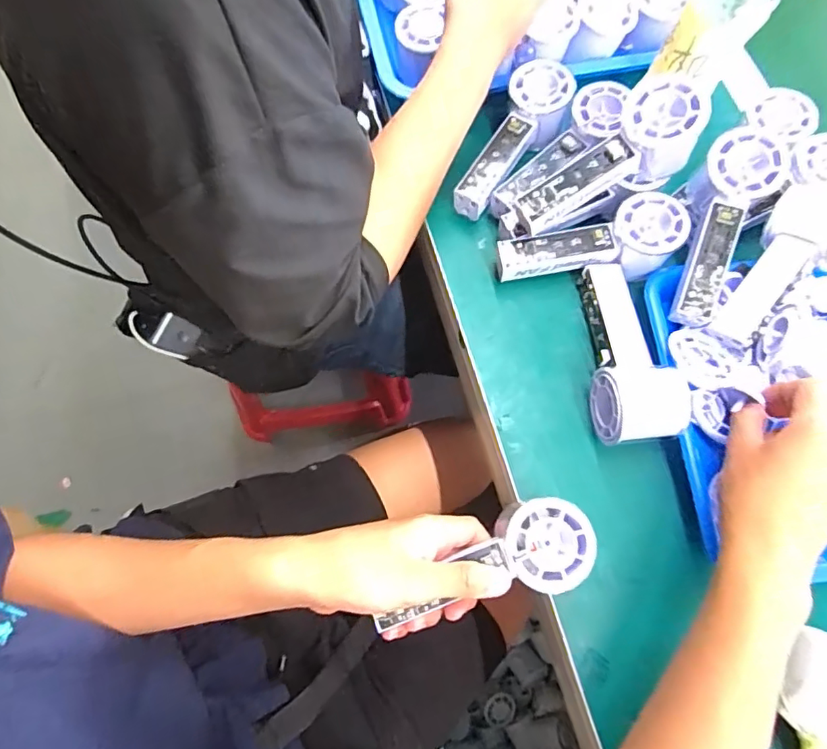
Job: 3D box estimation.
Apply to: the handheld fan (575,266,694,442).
[{"bbox_3d":[0.168,-0.022,0.430,0.065,0.054,0.151,-6,71,-4],"label":"handheld fan"}]

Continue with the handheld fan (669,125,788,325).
[{"bbox_3d":[0.243,-0.116,0.436,0.058,0.049,0.154,18,93,4],"label":"handheld fan"}]

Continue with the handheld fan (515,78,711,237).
[{"bbox_3d":[0.153,-0.163,0.430,0.155,0.062,0.054,-31,74,12],"label":"handheld fan"}]

